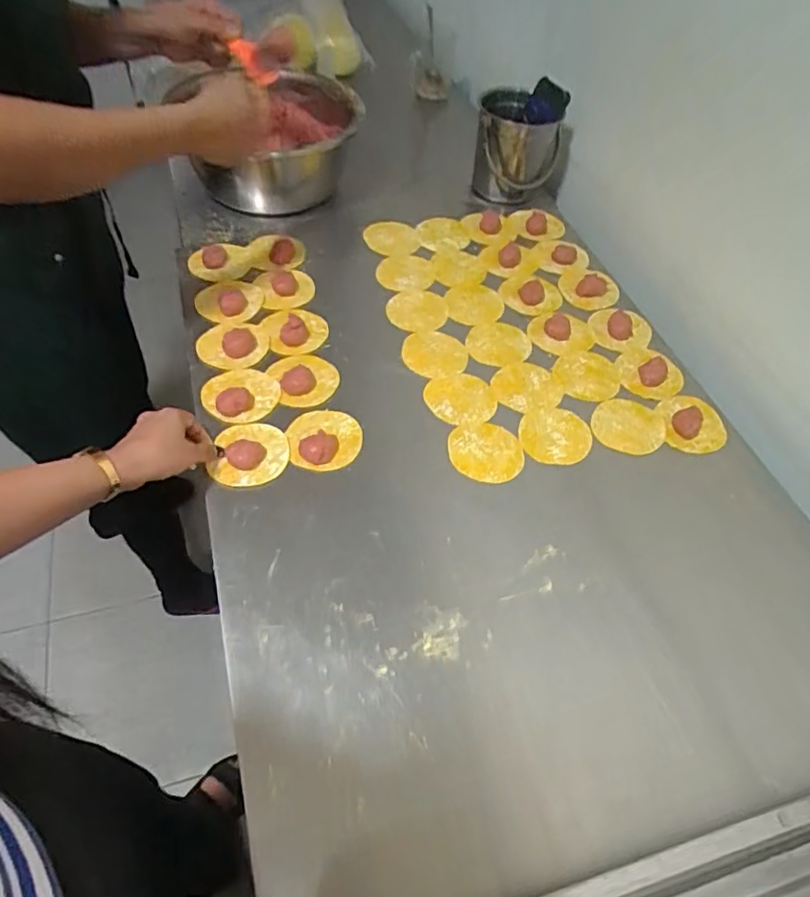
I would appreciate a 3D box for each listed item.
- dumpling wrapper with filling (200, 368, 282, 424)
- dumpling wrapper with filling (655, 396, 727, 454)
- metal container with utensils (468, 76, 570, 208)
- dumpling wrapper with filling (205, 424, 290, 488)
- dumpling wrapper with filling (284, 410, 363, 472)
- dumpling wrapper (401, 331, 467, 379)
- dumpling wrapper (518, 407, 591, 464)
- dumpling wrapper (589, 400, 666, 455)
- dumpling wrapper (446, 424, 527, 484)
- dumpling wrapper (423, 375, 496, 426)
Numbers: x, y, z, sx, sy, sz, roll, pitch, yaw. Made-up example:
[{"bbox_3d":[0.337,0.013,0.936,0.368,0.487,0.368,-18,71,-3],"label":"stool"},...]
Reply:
[{"bbox_3d":[-0.187,-0.061,0.676,0.083,0.025,0.079,2,55,-3],"label":"dumpling wrapper with filling"},{"bbox_3d":[0.342,-0.033,0.699,0.071,0.014,0.082,4,55,-1],"label":"dumpling wrapper with filling"},{"bbox_3d":[0.165,-0.449,0.892,0.130,0.146,0.117,16,55,7],"label":"metal container with utensils"},{"bbox_3d":[-0.161,0.004,0.623,0.071,0.016,0.077,1,55,-3],"label":"dumpling wrapper with filling"},{"bbox_3d":[-0.088,-0.013,0.649,0.080,0.016,0.076,2,55,-3],"label":"dumpling wrapper with filling"},{"bbox_3d":[0.038,-0.120,0.750,0.080,0.006,0.079,2,55,-3],"label":"dumpling wrapper"},{"bbox_3d":[0.173,-0.015,0.680,0.083,0.004,0.075,-4,56,-7],"label":"dumpling wrapper"},{"bbox_3d":[0.263,-0.026,0.700,0.092,0.006,0.078,-22,60,-18],"label":"dumpling wrapper"},{"bbox_3d":[0.091,0.004,0.664,0.081,0.005,0.077,1,59,-1],"label":"dumpling wrapper"},{"bbox_3d":[0.066,-0.060,0.708,0.082,0.004,0.077,2,55,-3],"label":"dumpling wrapper"}]

